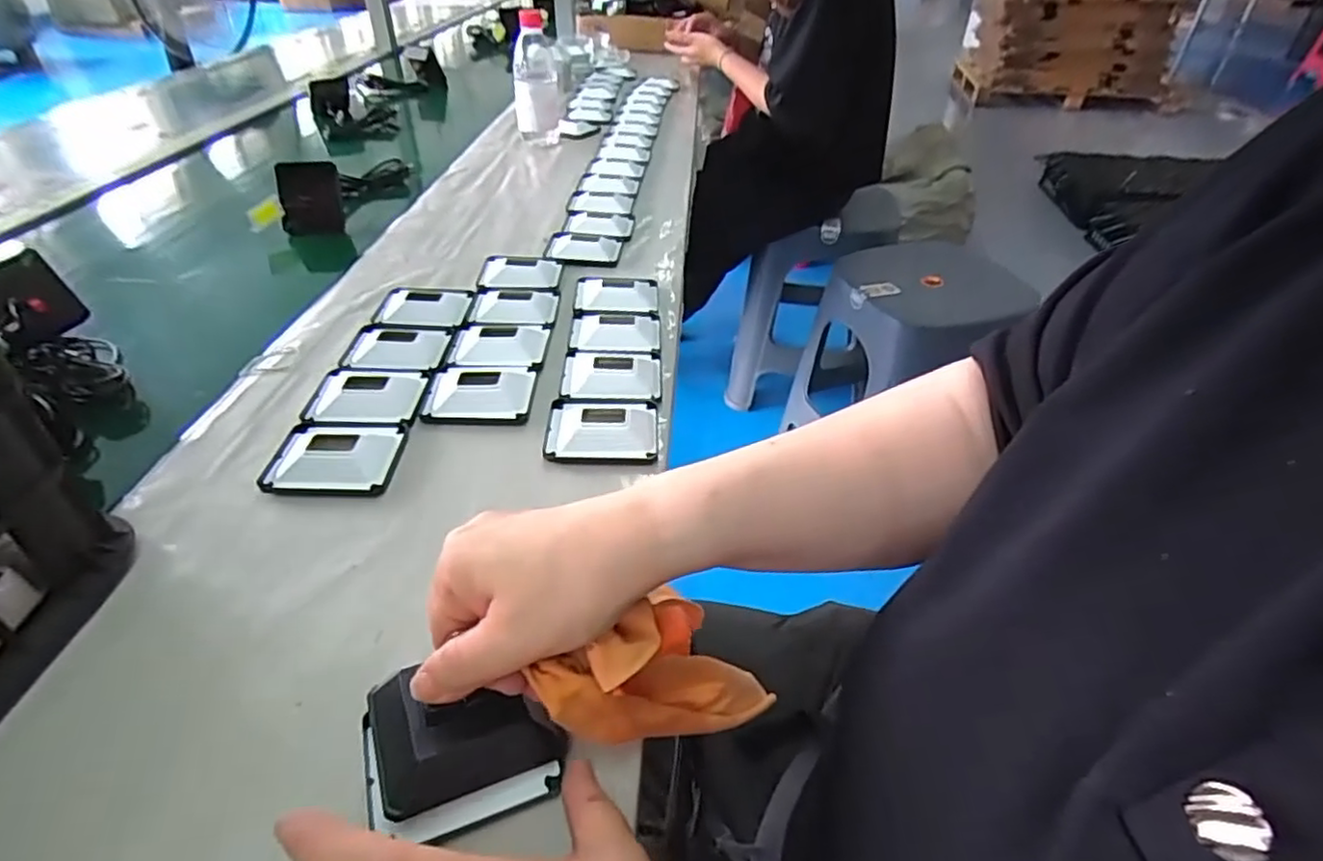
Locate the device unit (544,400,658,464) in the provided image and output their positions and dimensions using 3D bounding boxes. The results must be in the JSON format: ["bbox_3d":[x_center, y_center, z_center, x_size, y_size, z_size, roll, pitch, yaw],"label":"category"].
[{"bbox_3d":[-0.043,-0.001,0.473,0.077,0.025,0.068,0,40,-1],"label":"device unit"}]

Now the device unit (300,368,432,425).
[{"bbox_3d":[-0.220,-0.030,0.487,0.081,0.015,0.065,0,40,-1],"label":"device unit"}]

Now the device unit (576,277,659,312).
[{"bbox_3d":[-0.043,-0.133,0.623,0.077,0.012,0.065,-2,40,-3],"label":"device unit"}]

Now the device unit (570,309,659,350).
[{"bbox_3d":[-0.041,-0.090,0.580,0.077,0.018,0.070,0,40,-1],"label":"device unit"}]

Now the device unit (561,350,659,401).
[{"bbox_3d":[-0.040,-0.049,0.525,0.078,0.017,0.071,1,40,0],"label":"device unit"}]

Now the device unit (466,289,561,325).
[{"bbox_3d":[-0.134,-0.115,0.598,0.078,0.012,0.064,-2,40,-3],"label":"device unit"}]

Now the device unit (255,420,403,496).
[{"bbox_3d":[-0.217,0.015,0.437,0.080,0.017,0.068,-1,40,-2],"label":"device unit"}]

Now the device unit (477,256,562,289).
[{"bbox_3d":[-0.138,-0.155,0.647,0.077,0.015,0.069,-1,40,-2],"label":"device unit"}]

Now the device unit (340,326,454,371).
[{"bbox_3d":[-0.218,-0.071,0.538,0.077,0.012,0.066,0,40,-1],"label":"device unit"}]

